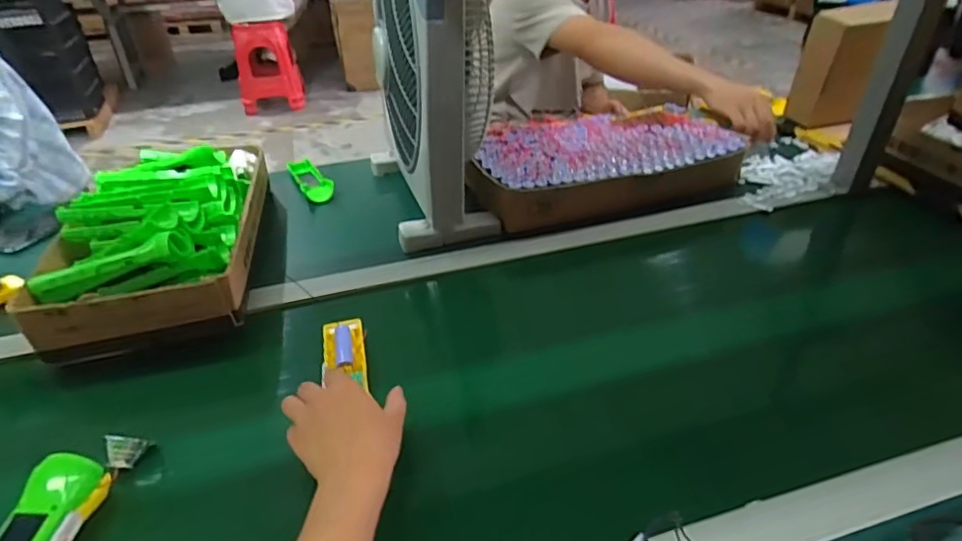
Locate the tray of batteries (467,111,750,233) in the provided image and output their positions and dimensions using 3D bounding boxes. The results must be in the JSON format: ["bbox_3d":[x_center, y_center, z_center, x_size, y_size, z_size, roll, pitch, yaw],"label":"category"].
[{"bbox_3d":[0.208,-0.190,0.938,0.453,0.076,0.271,-12,37,-14],"label":"tray of batteries"}]

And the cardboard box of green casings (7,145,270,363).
[{"bbox_3d":[-0.425,-0.063,0.746,0.231,0.095,0.381,-8,37,-10],"label":"cardboard box of green casings"}]

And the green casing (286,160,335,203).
[{"bbox_3d":[-0.303,-0.164,0.985,0.050,0.021,0.167,-18,39,-23],"label":"green casing"}]

